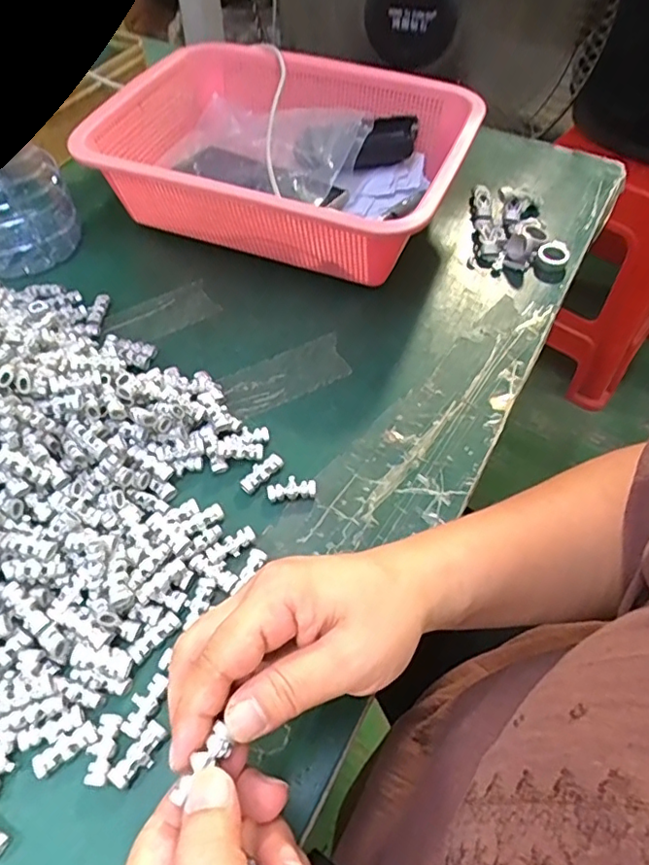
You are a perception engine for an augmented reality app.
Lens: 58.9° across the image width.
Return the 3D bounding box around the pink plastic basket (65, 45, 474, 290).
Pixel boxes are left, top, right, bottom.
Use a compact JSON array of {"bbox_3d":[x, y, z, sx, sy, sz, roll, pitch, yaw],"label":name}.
[{"bbox_3d":[-0.028,-0.232,0.499,0.288,0.091,0.216,20,57,13],"label":"pink plastic basket"}]

